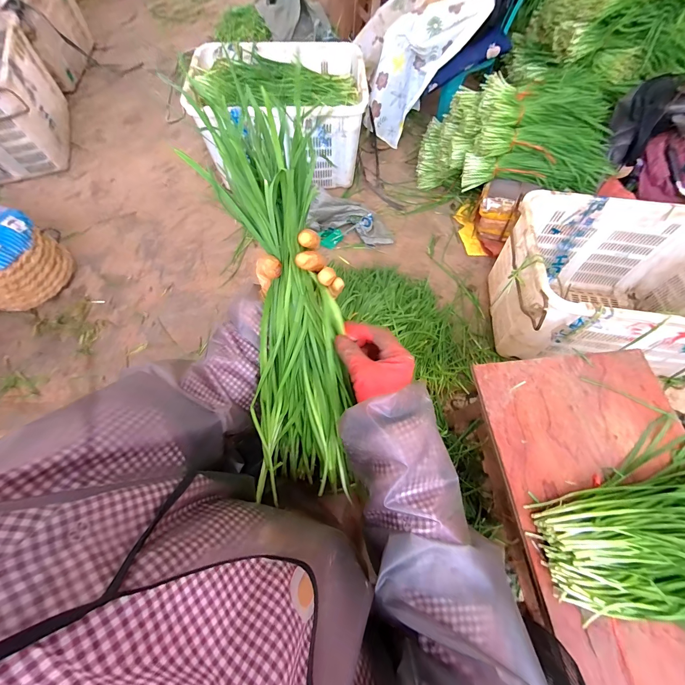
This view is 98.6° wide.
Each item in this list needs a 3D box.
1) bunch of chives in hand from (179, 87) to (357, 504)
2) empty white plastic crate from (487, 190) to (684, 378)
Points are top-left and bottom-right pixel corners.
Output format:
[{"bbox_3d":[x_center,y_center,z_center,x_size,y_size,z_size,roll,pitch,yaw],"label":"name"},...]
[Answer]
[{"bbox_3d":[-0.066,-0.029,0.358,0.121,0.074,0.453,-7,102,-4],"label":"bunch of chives in hand"},{"bbox_3d":[0.875,-0.167,0.982,0.717,0.399,0.501,3,66,1],"label":"empty white plastic crate"}]

